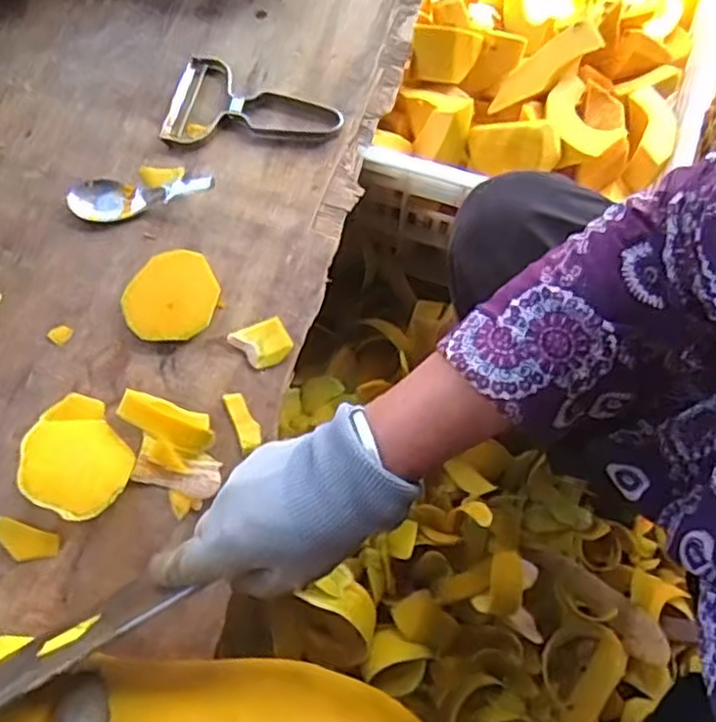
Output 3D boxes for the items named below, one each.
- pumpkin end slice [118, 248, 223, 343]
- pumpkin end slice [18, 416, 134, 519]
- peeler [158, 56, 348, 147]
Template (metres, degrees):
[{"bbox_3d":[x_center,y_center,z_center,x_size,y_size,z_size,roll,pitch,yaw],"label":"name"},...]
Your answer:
[{"bbox_3d":[-0.139,-0.046,0.528,0.058,0.025,0.070,37,73,12],"label":"pumpkin end slice"},{"bbox_3d":[-0.196,0.073,0.487,0.069,0.013,0.069,11,67,-25],"label":"pumpkin end slice"},{"bbox_3d":[-0.087,-0.218,0.594,0.147,0.009,0.084,5,69,1],"label":"peeler"}]

